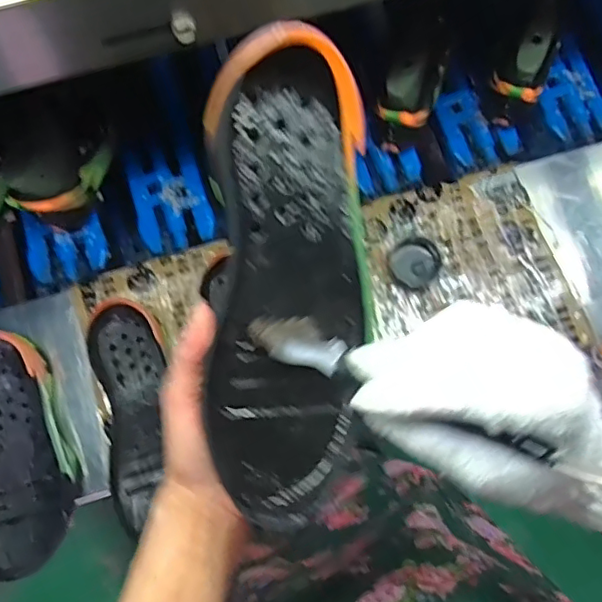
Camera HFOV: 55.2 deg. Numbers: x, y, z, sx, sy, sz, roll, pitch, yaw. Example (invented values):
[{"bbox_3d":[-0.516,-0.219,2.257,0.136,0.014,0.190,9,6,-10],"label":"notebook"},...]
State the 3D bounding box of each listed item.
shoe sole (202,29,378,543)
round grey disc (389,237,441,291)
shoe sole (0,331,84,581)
[{"bbox_3d":[-0.006,-0.011,0.327,0.091,0.042,0.256,1,93,-1],"label":"shoe sole"},{"bbox_3d":[0.137,-0.044,0.683,0.064,0.026,0.056,-25,79,-7],"label":"round grey disc"},{"bbox_3d":[-0.297,0.158,0.616,0.098,0.047,0.248,-11,78,-4],"label":"shoe sole"}]

